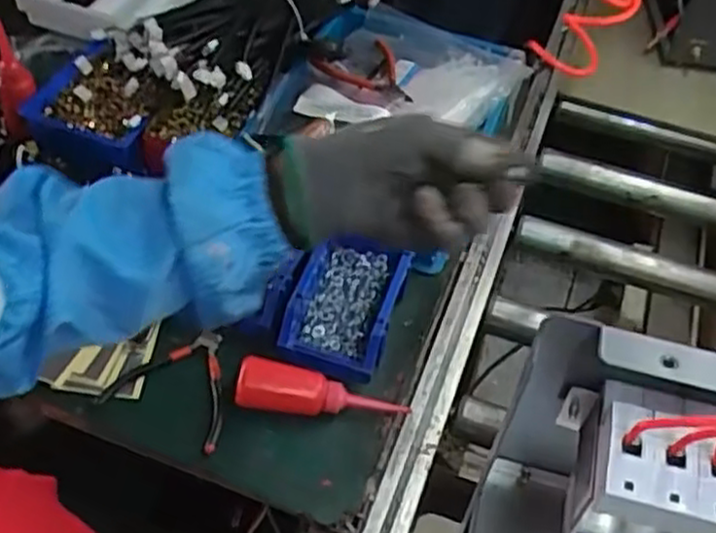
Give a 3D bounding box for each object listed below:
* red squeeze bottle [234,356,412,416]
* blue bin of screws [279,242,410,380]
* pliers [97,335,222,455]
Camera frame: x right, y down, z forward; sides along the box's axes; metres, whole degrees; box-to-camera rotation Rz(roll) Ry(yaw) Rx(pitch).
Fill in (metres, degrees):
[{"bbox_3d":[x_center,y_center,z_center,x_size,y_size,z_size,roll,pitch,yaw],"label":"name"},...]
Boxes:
[{"bbox_3d":[-0.035,0.125,0.743,0.164,0.038,0.043,8,49,2],"label":"red squeeze bottle"},{"bbox_3d":[-0.012,0.040,0.799,0.103,0.053,0.152,17,50,9],"label":"blue bin of screws"},{"bbox_3d":[-0.196,0.126,0.752,0.120,0.014,0.132,-2,50,-7],"label":"pliers"}]

